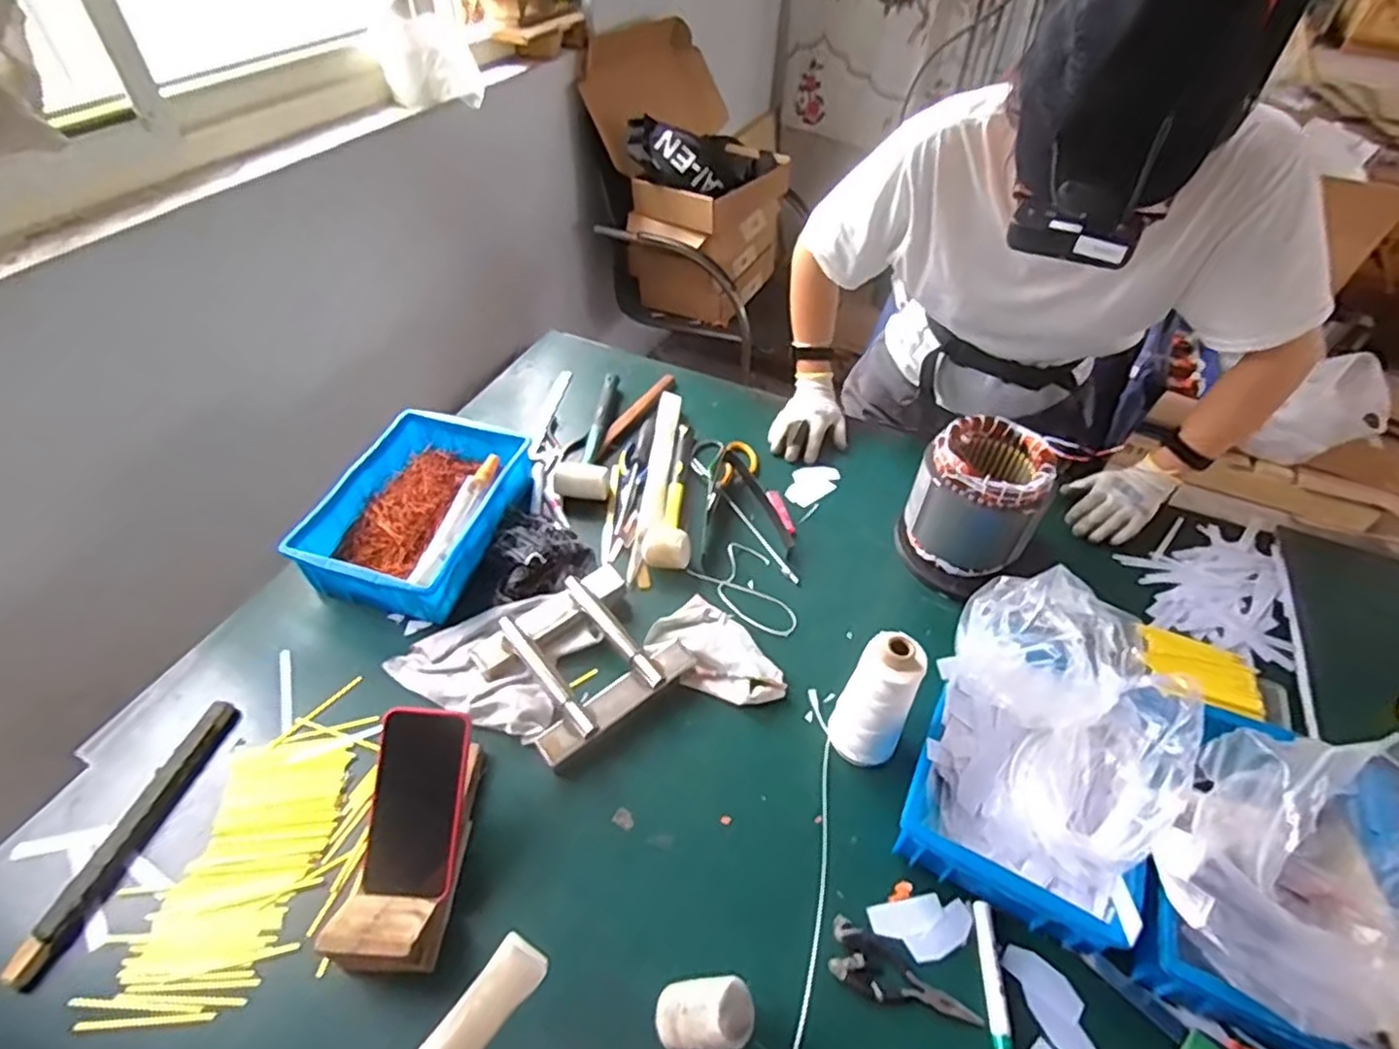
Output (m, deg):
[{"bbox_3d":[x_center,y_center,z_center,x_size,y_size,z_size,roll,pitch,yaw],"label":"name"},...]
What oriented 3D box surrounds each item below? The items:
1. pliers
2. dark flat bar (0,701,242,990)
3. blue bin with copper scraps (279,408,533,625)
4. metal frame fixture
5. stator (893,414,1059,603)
[{"bbox_3d":[0.177,0.400,0.604,0.129,0.010,0.049,22,51,16],"label":"pliers"},{"bbox_3d":[-0.533,0.286,0.652,0.027,0.024,0.257,10,48,6],"label":"dark flat bar"},{"bbox_3d":[-0.362,-0.029,0.910,0.202,0.076,0.311,13,49,9],"label":"blue bin with copper scraps"},{"bbox_3d":[-0.132,0.150,0.781,0.188,0.042,0.174,-31,56,-27],"label":"metal frame fixture"},{"bbox_3d":[0.355,-0.022,0.891,0.135,0.175,0.141,-19,52,-19],"label":"stator"}]

